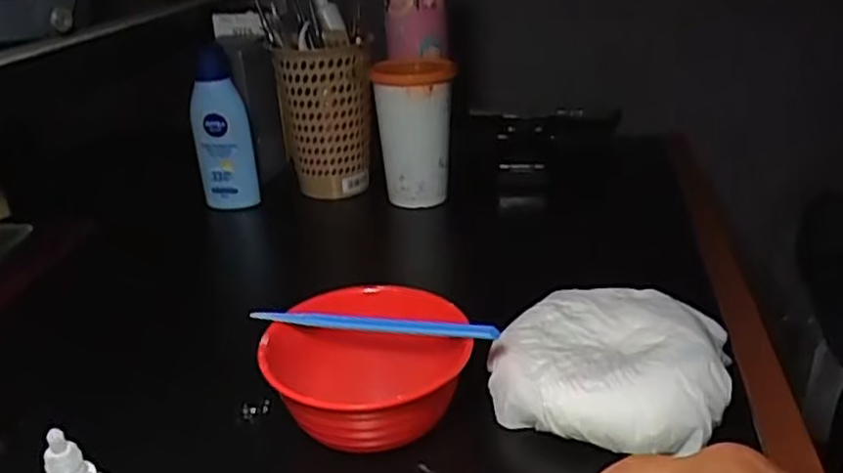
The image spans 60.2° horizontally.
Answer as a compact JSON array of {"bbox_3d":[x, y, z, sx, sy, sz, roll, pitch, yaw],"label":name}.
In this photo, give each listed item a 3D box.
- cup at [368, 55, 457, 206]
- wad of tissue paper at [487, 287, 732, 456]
[{"bbox_3d":[-0.007,-0.097,0.674,0.067,0.129,0.077,-4,25,-4],"label":"cup"},{"bbox_3d":[0.105,0.067,0.406,0.124,0.036,0.113,7,27,19],"label":"wad of tissue paper"}]

